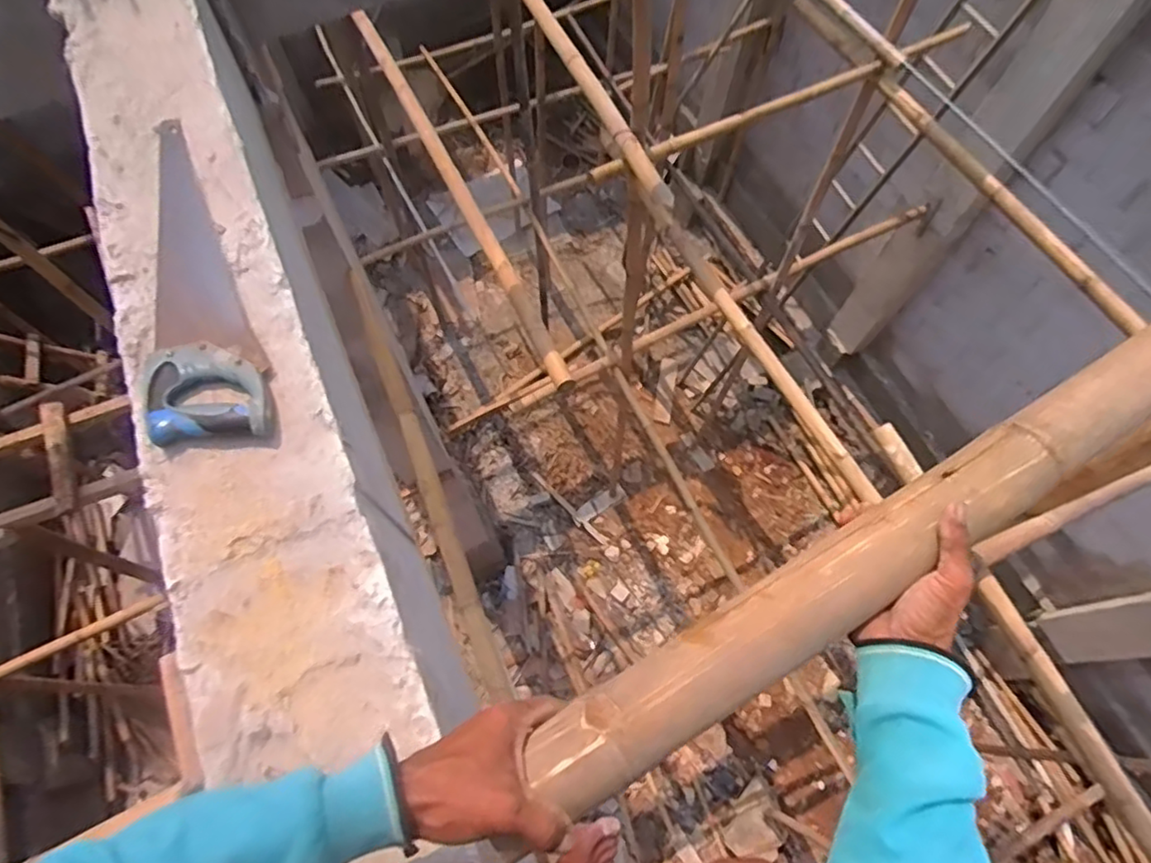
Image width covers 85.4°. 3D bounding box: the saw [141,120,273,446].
[{"bbox_3d":[-0.499,-0.191,0.775,0.131,0.044,0.503,-26,70,-10],"label":"saw"}]

